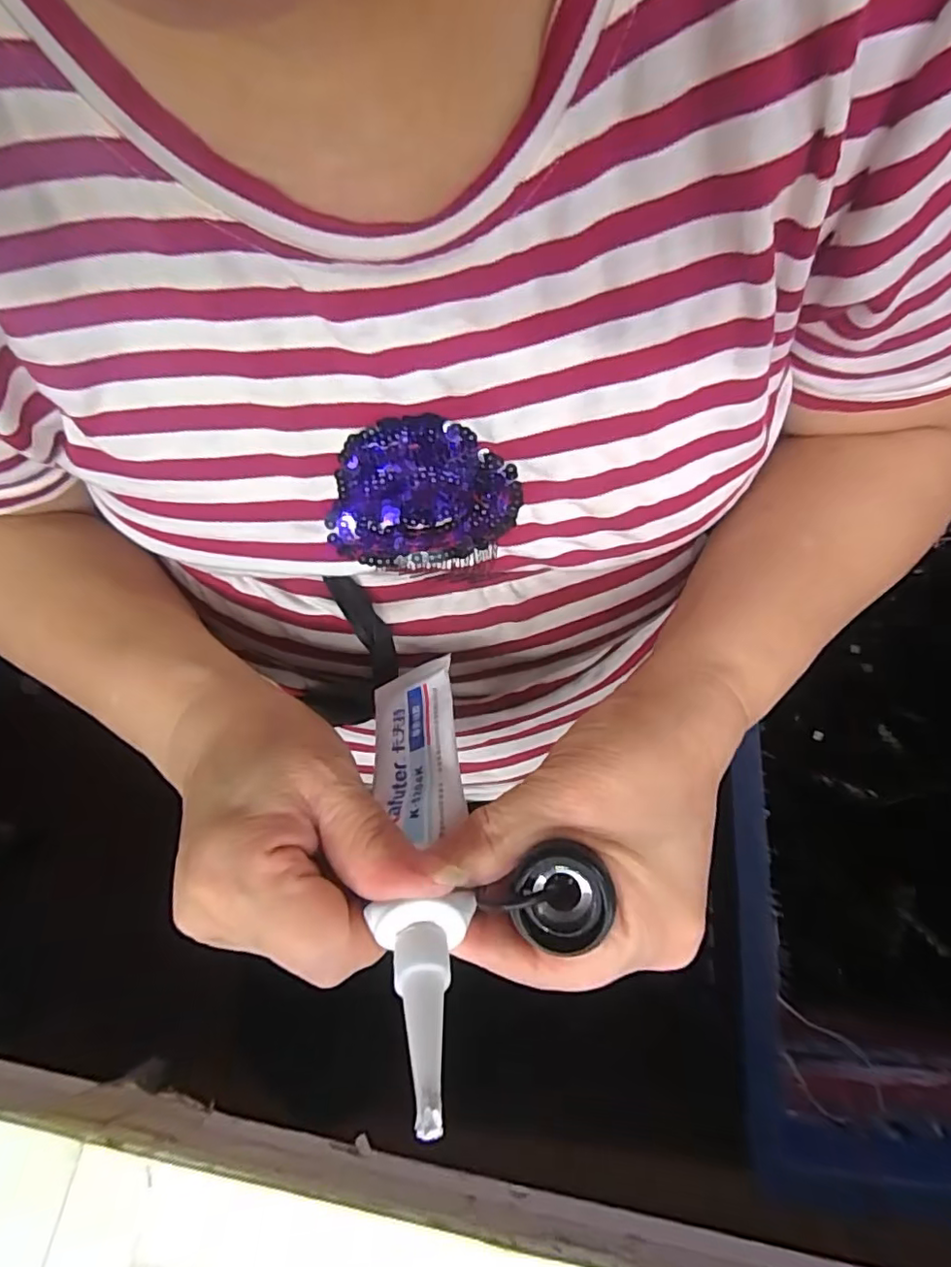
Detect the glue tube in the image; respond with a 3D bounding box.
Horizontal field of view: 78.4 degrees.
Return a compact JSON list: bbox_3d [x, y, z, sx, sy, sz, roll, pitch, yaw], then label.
[{"bbox_3d":[-0.020,0.062,0.184,0.032,0.019,0.148,-9,36,0],"label":"glue tube"}]

